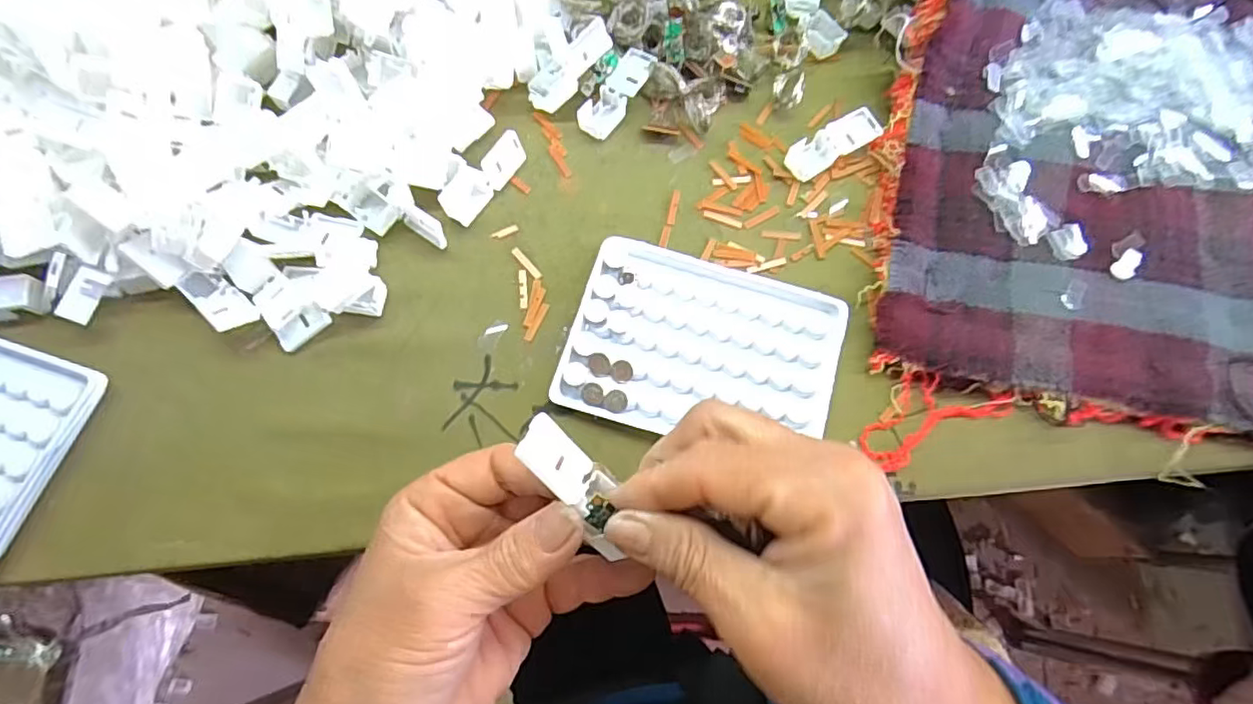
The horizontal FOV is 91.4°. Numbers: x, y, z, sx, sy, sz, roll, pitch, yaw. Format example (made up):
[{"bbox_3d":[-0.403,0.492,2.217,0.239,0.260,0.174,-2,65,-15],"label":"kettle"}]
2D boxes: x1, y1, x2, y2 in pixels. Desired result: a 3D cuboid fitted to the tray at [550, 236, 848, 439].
[{"bbox_3d":[0.039,-0.002,0.305,0.129,0.016,0.094,16,72,3],"label":"tray"}]

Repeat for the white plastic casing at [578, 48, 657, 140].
[{"bbox_3d":[-0.005,-0.148,0.348,0.019,0.012,0.057,35,74,9],"label":"white plastic casing"}]

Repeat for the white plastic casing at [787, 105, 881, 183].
[{"bbox_3d":[0.115,-0.116,0.342,0.057,0.007,0.020,-31,76,-11],"label":"white plastic casing"}]

